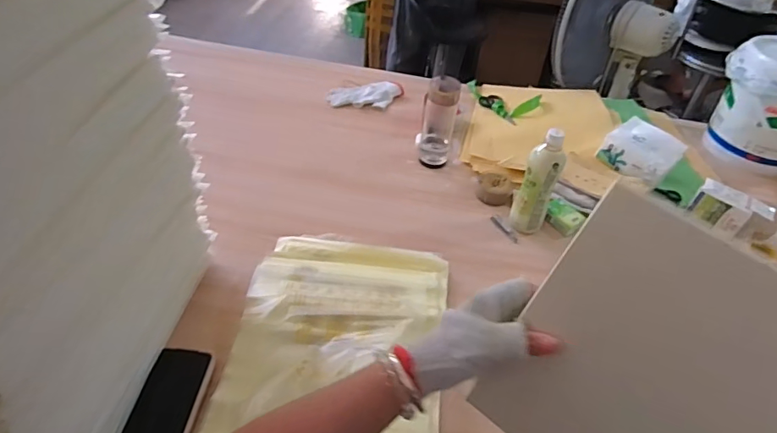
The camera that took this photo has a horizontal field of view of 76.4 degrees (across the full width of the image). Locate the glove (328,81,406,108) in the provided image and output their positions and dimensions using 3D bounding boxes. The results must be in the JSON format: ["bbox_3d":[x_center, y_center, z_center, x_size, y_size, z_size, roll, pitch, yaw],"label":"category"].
[{"bbox_3d":[-0.057,-0.323,1.318,0.200,0.026,0.104,-8,44,-15],"label":"glove"}]

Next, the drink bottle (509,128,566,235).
[{"bbox_3d":[0.276,-0.053,0.918,0.064,0.201,0.069,19,44,14],"label":"drink bottle"}]

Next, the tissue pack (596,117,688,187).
[{"bbox_3d":[0.564,-0.146,1.106,0.149,0.120,0.049,38,10,26],"label":"tissue pack"}]

